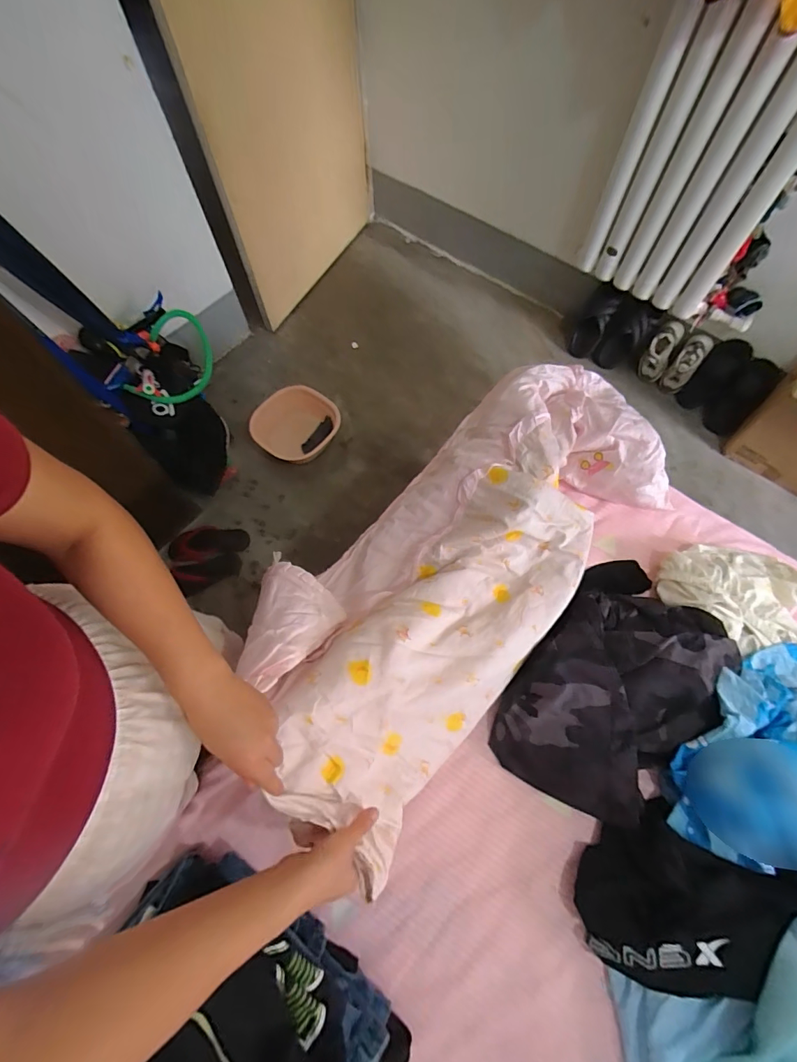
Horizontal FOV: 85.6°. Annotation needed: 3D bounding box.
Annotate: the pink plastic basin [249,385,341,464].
[{"bbox_3d":[-0.353,-0.370,1.469,0.295,0.081,0.258,-24,68,-9],"label":"pink plastic basin"}]

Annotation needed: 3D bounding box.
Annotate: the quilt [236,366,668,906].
[{"bbox_3d":[0.123,0.025,0.724,0.362,0.214,0.864,36,64,15],"label":"quilt"}]

